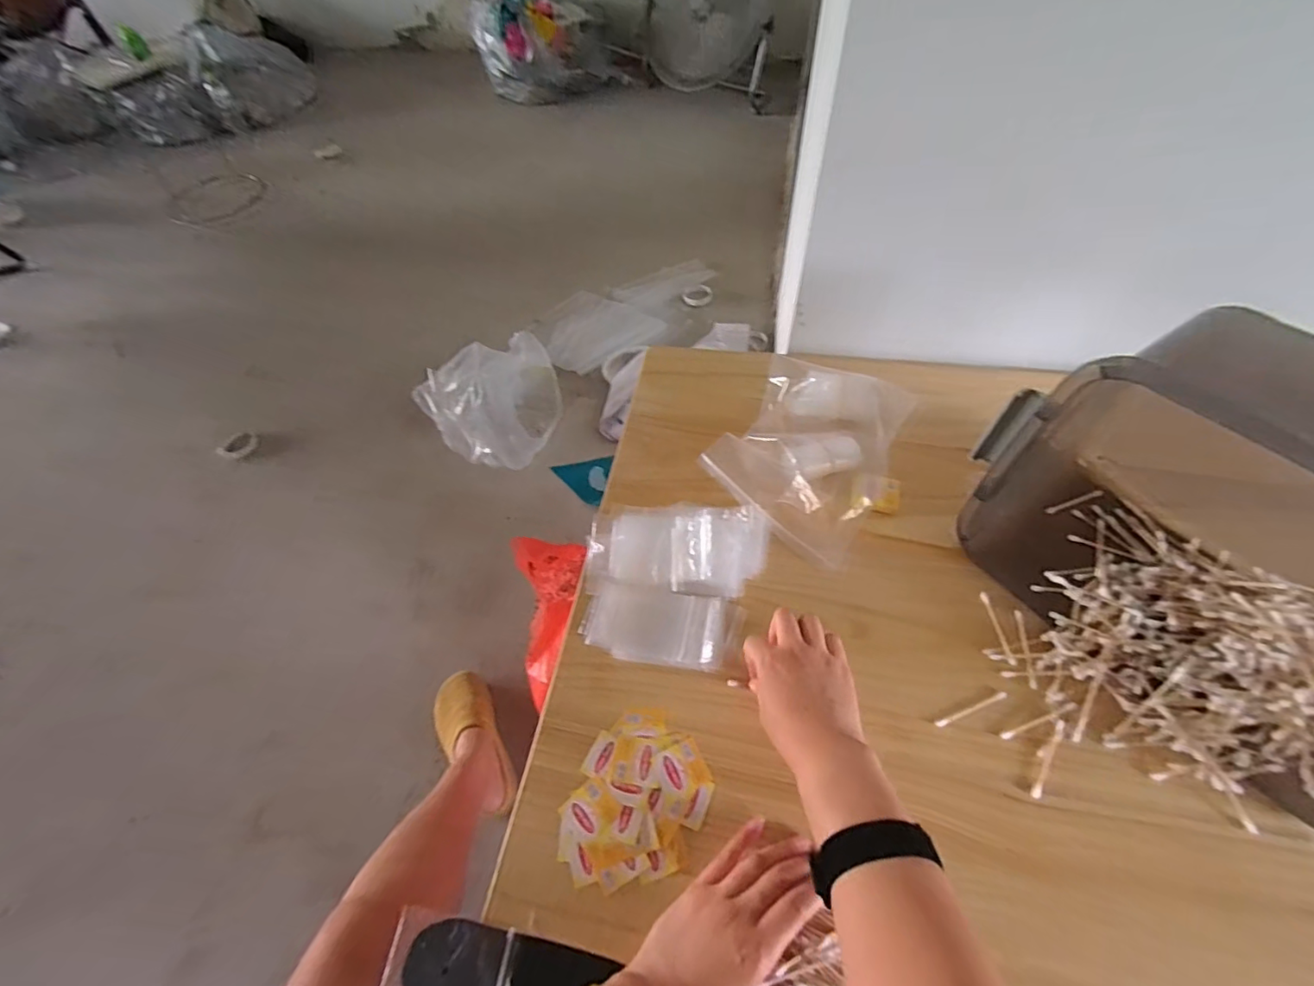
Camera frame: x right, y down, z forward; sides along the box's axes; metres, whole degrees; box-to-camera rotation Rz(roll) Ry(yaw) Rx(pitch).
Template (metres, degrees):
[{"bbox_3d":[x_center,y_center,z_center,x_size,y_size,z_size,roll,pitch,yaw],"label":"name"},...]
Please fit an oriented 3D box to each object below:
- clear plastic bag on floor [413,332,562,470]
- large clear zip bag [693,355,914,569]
[{"bbox_3d":[-0.377,-0.211,1.316,0.315,0.210,0.270,-28,59,-15],"label":"clear plastic bag on floor"},{"bbox_3d":[0.174,-0.052,0.636,0.185,0.071,0.237,27,62,21],"label":"large clear zip bag"}]

